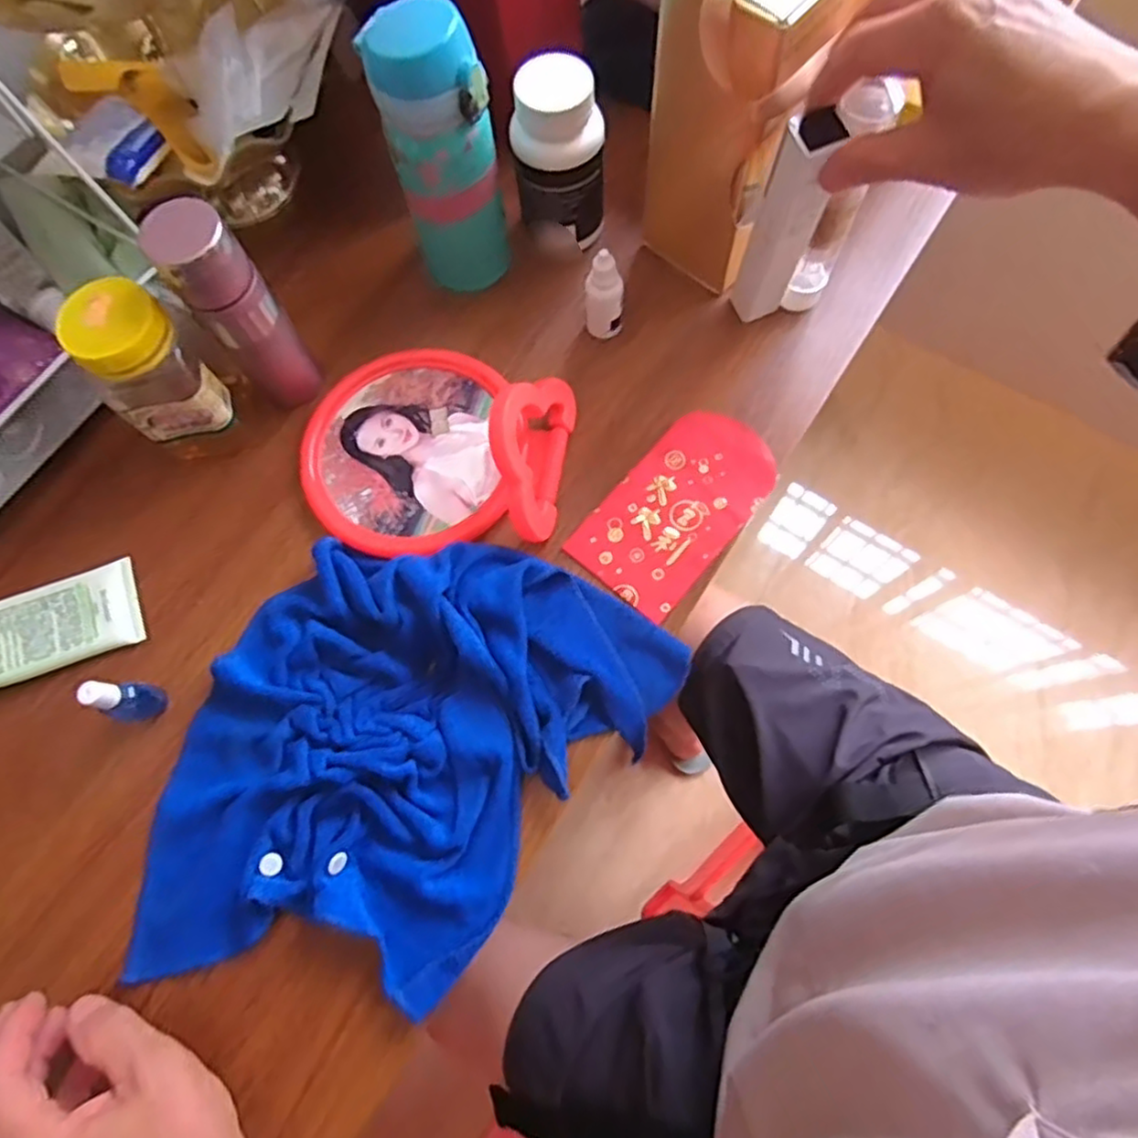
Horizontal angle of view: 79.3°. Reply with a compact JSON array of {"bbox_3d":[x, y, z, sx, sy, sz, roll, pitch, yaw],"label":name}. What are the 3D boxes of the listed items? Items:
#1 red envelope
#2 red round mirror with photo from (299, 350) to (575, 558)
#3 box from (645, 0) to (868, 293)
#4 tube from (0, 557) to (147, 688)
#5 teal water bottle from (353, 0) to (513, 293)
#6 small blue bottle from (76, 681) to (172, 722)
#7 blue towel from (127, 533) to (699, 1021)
[{"bbox_3d":[0.071,-0.041,0.445,0.079,0.007,0.138,40,79,13],"label":"red envelope"},{"bbox_3d":[-0.091,-0.086,0.431,0.173,0.067,0.143,9,73,3],"label":"red round mirror with photo"},{"bbox_3d":[0.111,-0.288,0.421,0.079,0.183,0.123,37,76,11],"label":"box"},{"bbox_3d":[-0.350,0.041,0.419,0.152,0.028,0.057,-22,73,-6],"label":"tube"},{"bbox_3d":[-0.077,-0.256,0.431,0.063,0.156,0.052,-18,73,-5],"label":"teal water bottle"},{"bbox_3d":[-0.258,0.076,0.397,0.019,0.055,0.022,11,73,4],"label":"small blue bottle"},{"bbox_3d":[-0.106,0.100,0.393,0.218,0.030,0.307,38,76,11],"label":"blue towel"}]

